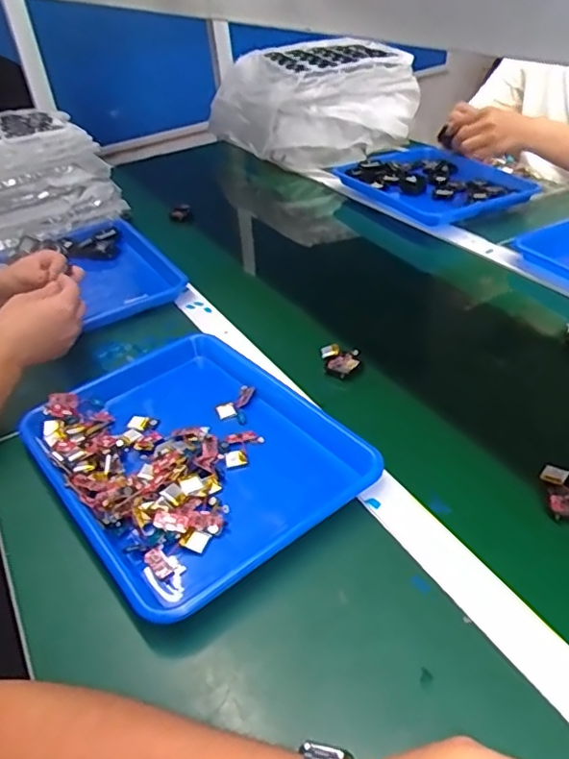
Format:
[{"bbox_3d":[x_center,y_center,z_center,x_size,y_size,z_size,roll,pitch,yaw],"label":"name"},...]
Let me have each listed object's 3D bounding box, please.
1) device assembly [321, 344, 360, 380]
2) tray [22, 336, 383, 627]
[{"bbox_3d":[0.064,-0.023,0.725,0.047,0.027,0.040,22,45,34],"label":"device assembly"},{"bbox_3d":[-0.091,0.064,0.601,0.258,0.035,0.326,-28,41,-27],"label":"tray"}]

